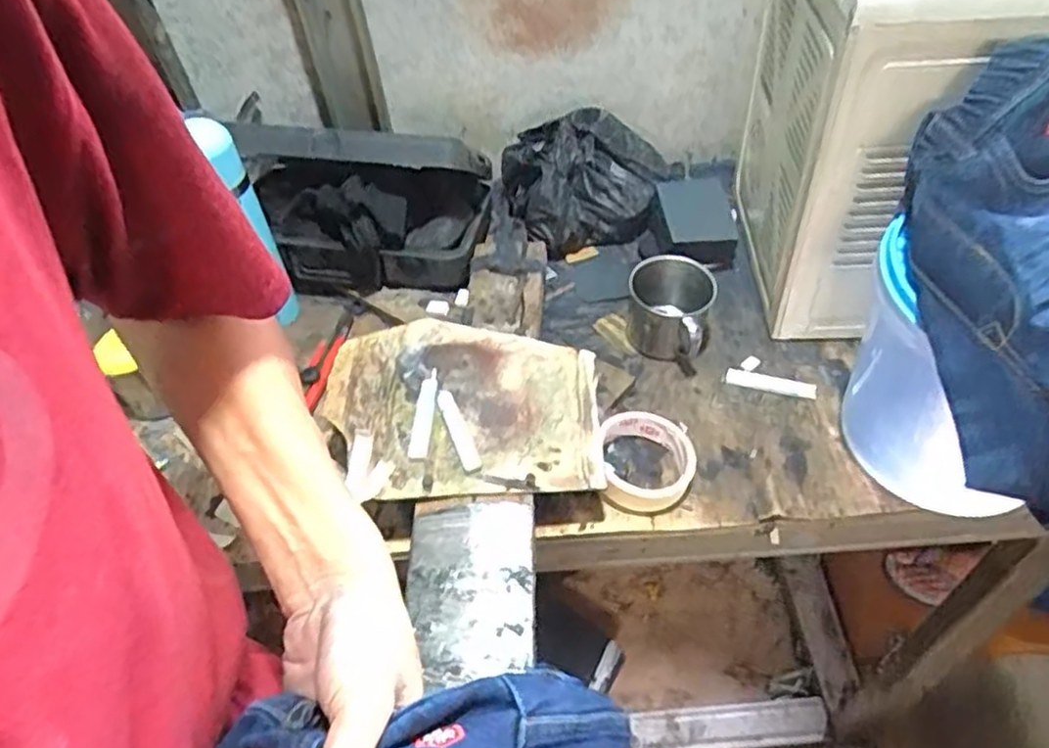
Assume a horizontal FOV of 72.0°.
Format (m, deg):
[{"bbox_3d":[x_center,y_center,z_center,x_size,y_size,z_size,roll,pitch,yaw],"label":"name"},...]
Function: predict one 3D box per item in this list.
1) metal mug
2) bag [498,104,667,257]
[{"bbox_3d":[0.147,-0.061,0.731,0.084,0.071,0.095,3,49,8],"label":"metal mug"},{"bbox_3d":[0.076,-0.233,0.860,0.188,0.114,0.132,-17,49,-10],"label":"bag"}]

